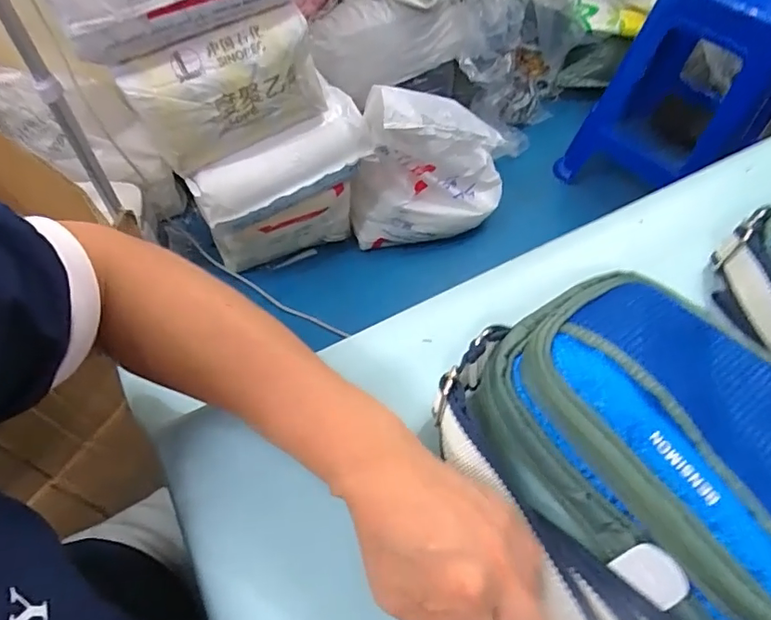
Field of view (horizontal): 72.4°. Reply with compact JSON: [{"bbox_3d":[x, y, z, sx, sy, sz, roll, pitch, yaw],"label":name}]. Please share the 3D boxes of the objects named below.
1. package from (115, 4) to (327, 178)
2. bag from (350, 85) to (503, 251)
[{"bbox_3d":[-0.268,-0.370,0.924,0.330,0.211,0.061,-22,60,-16],"label":"package"},{"bbox_3d":[0.110,-0.336,1.265,0.387,0.373,0.148,-12,58,-10],"label":"bag"}]

